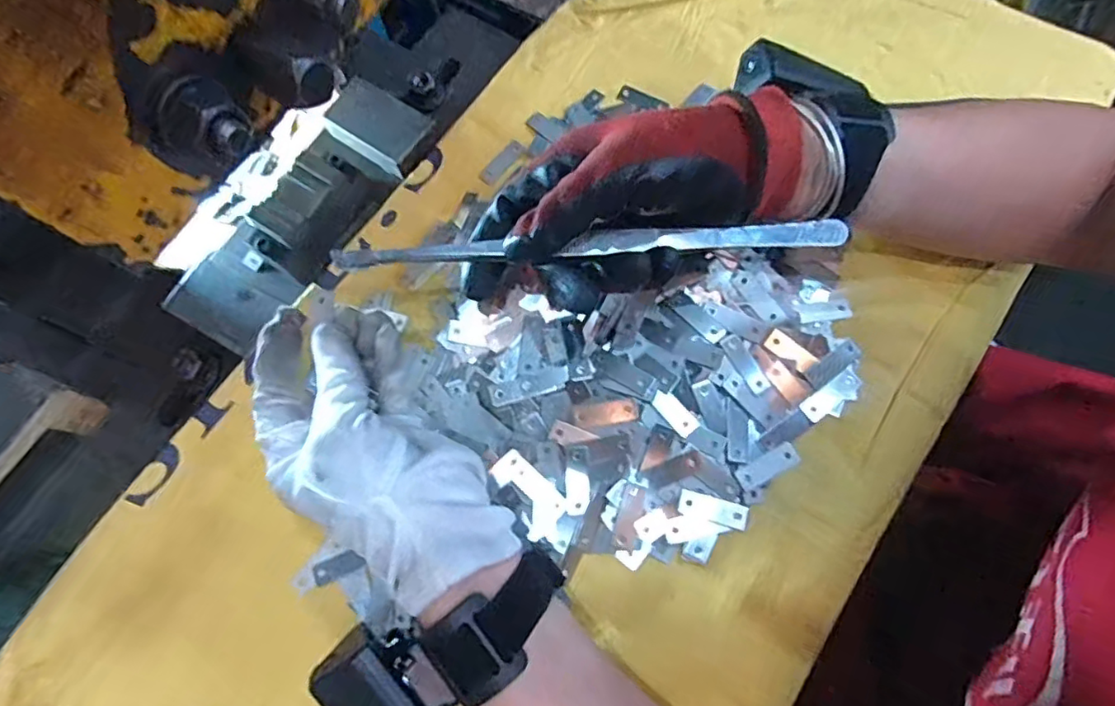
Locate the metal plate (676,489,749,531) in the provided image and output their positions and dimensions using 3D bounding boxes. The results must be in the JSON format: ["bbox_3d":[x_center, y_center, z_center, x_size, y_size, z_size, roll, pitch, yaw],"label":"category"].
[{"bbox_3d":[0.081,0.081,0.301,0.035,0.004,0.013,15,73,11],"label":"metal plate"}]

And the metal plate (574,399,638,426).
[{"bbox_3d":[0.026,0.032,0.315,0.034,0.004,0.011,-9,71,3],"label":"metal plate"}]

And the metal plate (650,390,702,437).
[{"bbox_3d":[0.063,0.032,0.314,0.012,0.004,0.027,-42,72,-9],"label":"metal plate"}]

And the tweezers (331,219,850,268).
[{"bbox_3d":[0.017,-0.053,0.286,0.251,0.008,0.010,-2,73,-2],"label":"tweezers"}]

